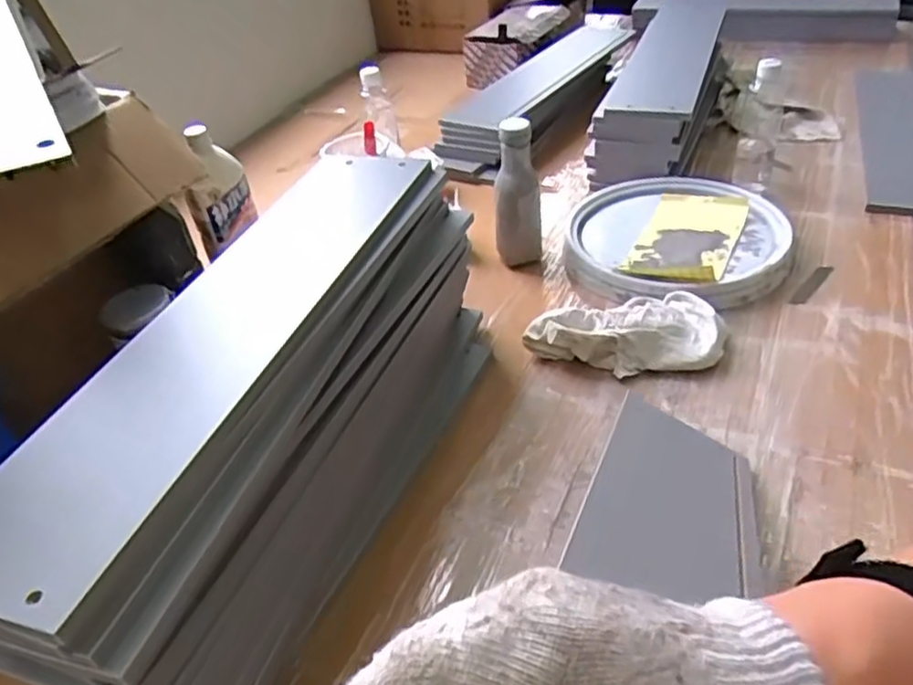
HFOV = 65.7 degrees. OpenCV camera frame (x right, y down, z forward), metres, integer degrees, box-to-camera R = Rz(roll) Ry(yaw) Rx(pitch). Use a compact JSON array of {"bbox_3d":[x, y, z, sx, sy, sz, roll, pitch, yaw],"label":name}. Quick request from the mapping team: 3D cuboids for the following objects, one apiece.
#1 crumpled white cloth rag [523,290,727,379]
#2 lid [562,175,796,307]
[{"bbox_3d":[0.198,-0.015,0.833,0.230,0.047,0.128,-7,38,0],"label":"crumpled white cloth rag"},{"bbox_3d":[0.310,-0.148,0.994,0.290,0.043,0.311,-5,38,4],"label":"lid"}]

